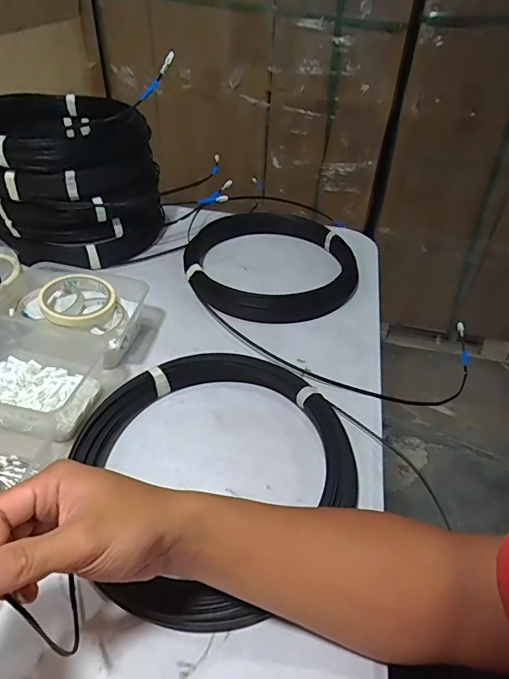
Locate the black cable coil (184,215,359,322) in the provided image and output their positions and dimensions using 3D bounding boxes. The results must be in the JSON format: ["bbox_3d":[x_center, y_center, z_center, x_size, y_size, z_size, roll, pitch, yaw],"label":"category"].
[{"bbox_3d":[0.028,-0.127,0.751,0.277,0.041,0.250,4,41,1],"label":"black cable coil"}]

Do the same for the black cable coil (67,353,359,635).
[{"bbox_3d":[-0.032,0.124,0.470,0.276,0.041,0.281,2,41,-2],"label":"black cable coil"}]

